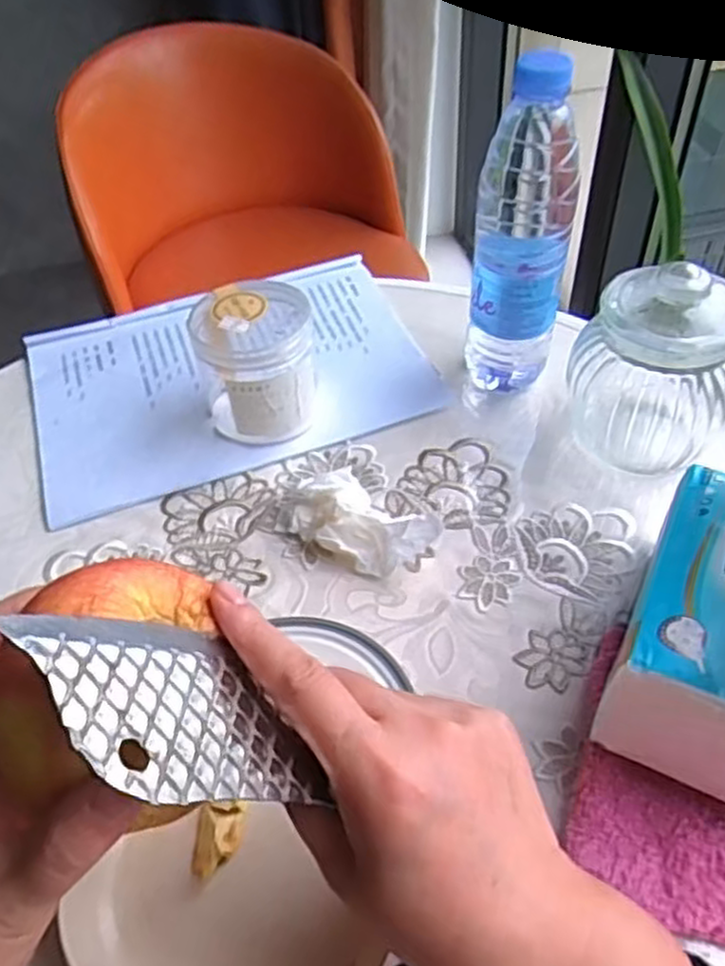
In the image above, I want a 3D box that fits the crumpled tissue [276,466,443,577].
[{"bbox_3d":[-0.001,0.018,0.468,0.103,0.032,0.055,25,54,22],"label":"crumpled tissue"}]

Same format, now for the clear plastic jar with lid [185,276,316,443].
[{"bbox_3d":[-0.072,-0.081,0.523,0.078,0.092,0.076,-1,49,2],"label":"clear plastic jar with lid"}]

